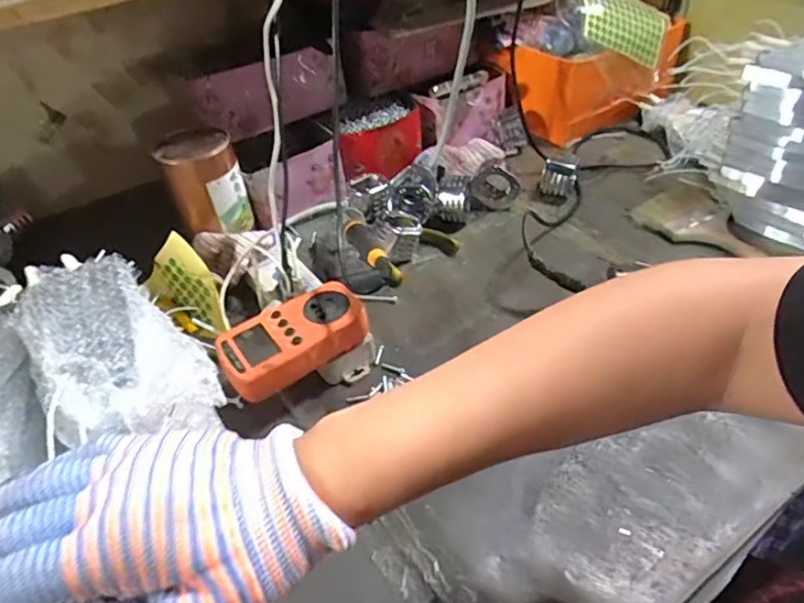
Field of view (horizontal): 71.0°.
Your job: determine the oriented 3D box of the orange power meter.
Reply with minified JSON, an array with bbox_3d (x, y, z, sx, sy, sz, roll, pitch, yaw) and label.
[{"bbox_3d":[-0.098,0.030,0.502,0.125,0.035,0.069,-30,47,-24],"label":"orange power meter"}]

